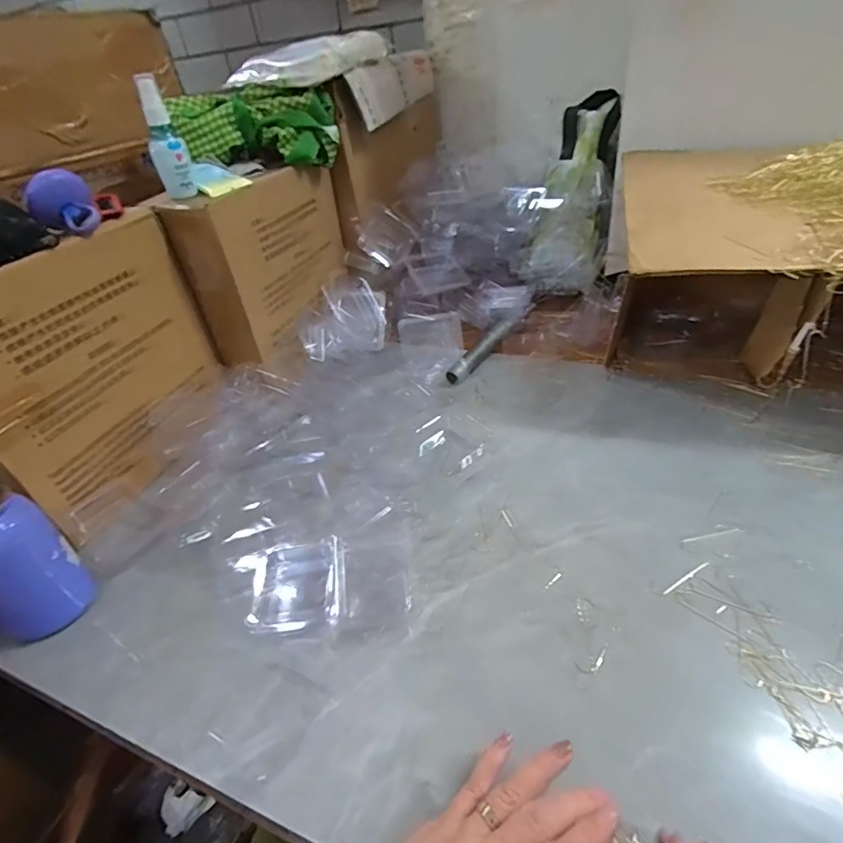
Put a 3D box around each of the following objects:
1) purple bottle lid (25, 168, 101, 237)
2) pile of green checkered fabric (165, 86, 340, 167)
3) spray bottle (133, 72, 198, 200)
[{"bbox_3d":[-0.355,-0.215,0.488,0.055,0.051,0.057,-23,40,-19],"label":"purple bottle lid"},{"bbox_3d":[-0.218,-0.390,0.665,0.204,0.089,0.064,-11,38,-3],"label":"pile of green checkered fabric"},{"bbox_3d":[-0.286,-0.313,0.552,0.038,0.118,0.029,-21,39,-16],"label":"spray bottle"}]

